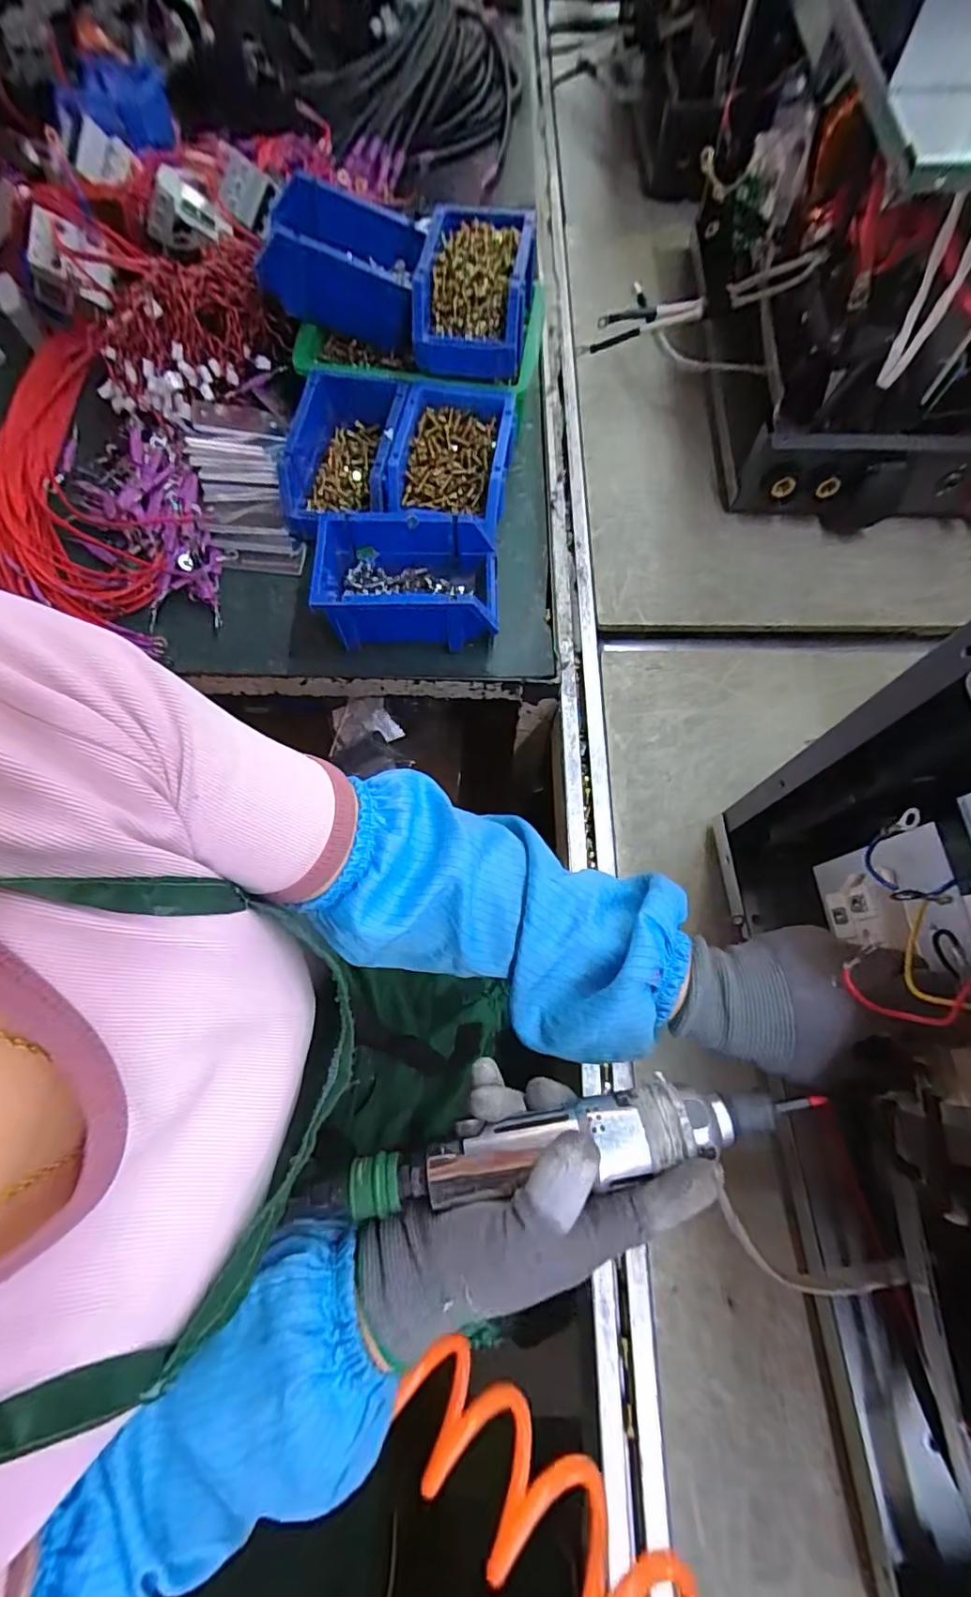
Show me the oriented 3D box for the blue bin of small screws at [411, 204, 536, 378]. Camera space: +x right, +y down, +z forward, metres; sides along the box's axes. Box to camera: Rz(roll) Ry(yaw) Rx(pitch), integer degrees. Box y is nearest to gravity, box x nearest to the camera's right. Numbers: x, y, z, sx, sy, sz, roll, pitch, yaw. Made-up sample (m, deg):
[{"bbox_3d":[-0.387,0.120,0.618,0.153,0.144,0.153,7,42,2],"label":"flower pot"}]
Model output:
[{"bbox_3d":[-0.011,-0.510,0.546,0.107,0.064,0.164,5,70,1],"label":"blue bin of small screws"}]

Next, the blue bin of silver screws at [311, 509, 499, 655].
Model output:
[{"bbox_3d":[-0.071,-0.199,0.506,0.158,0.075,0.101,-1,70,-1],"label":"blue bin of silver screws"}]

